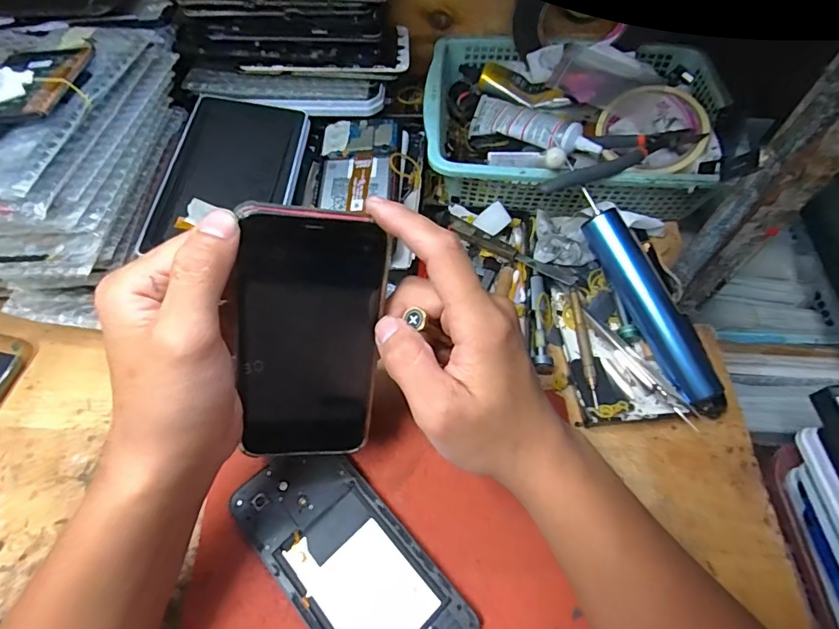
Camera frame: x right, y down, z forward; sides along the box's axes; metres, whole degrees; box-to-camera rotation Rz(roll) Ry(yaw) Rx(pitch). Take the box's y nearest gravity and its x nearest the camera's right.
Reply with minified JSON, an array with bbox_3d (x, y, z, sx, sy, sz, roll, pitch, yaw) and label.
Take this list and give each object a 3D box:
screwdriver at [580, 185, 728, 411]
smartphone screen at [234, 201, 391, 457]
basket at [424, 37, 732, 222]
[{"bbox_3d":[0.173,-0.008,0.349,0.029,0.024,0.177,-24,79,-13],"label":"screwdriver"},{"bbox_3d":[-0.059,0.017,0.256,0.073,0.148,0.011,1,26,-14],"label":"smartphone screen"},{"bbox_3d":[0.140,-0.173,0.443,0.260,0.074,0.190,3,61,1],"label":"basket"}]

